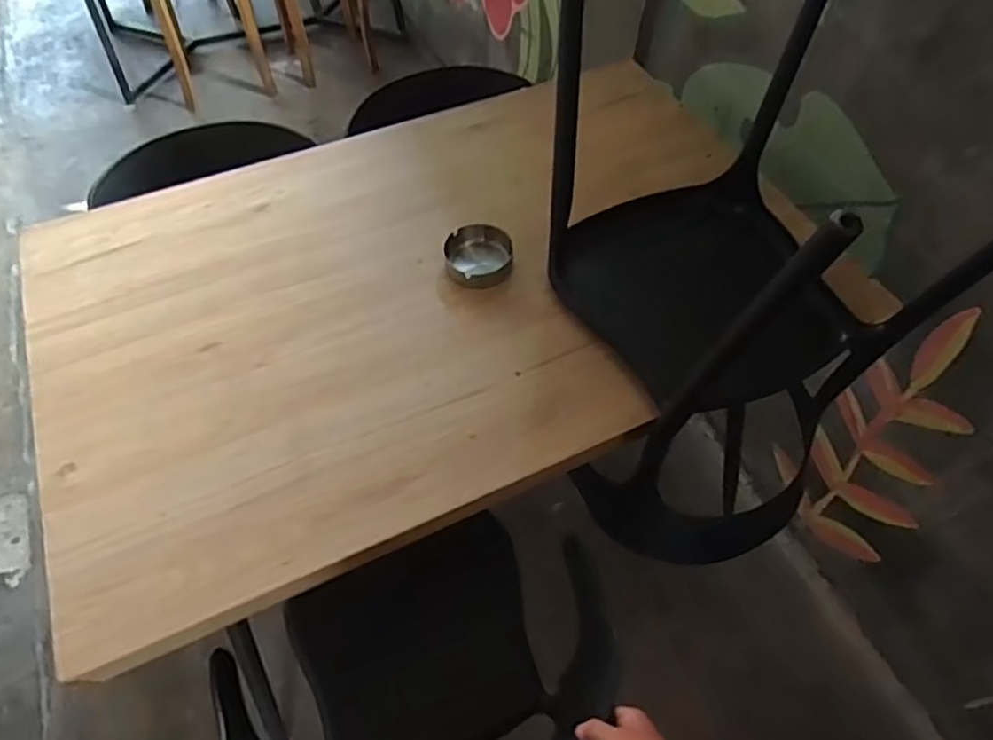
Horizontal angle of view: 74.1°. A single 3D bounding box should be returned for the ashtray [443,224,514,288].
[{"bbox_3d":[-0.024,-0.164,0.937,0.094,0.024,0.094,-6,56,-7],"label":"ashtray"}]

